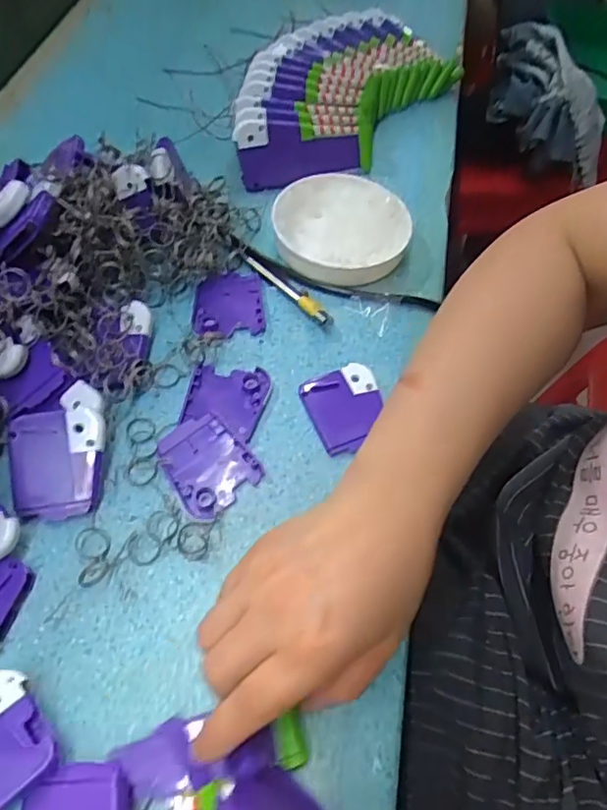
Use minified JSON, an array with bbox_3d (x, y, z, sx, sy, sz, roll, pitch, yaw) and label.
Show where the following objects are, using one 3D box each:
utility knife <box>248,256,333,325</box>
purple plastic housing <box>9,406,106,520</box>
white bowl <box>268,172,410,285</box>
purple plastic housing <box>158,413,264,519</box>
[{"bbox_3d":[-0.010,-0.088,0.422,0.013,0.014,0.086,-35,67,-23],"label":"utility knife"},{"bbox_3d":[-0.144,0.033,0.328,0.051,0.007,0.062,1,84,-6],"label":"purple plastic housing"},{"bbox_3d":[0.030,-0.139,0.445,0.104,0.029,0.108,2,58,-3],"label":"white bowl"},{"bbox_3d":[-0.060,0.035,0.348,0.051,0.005,0.059,-36,67,-23],"label":"purple plastic housing"}]

